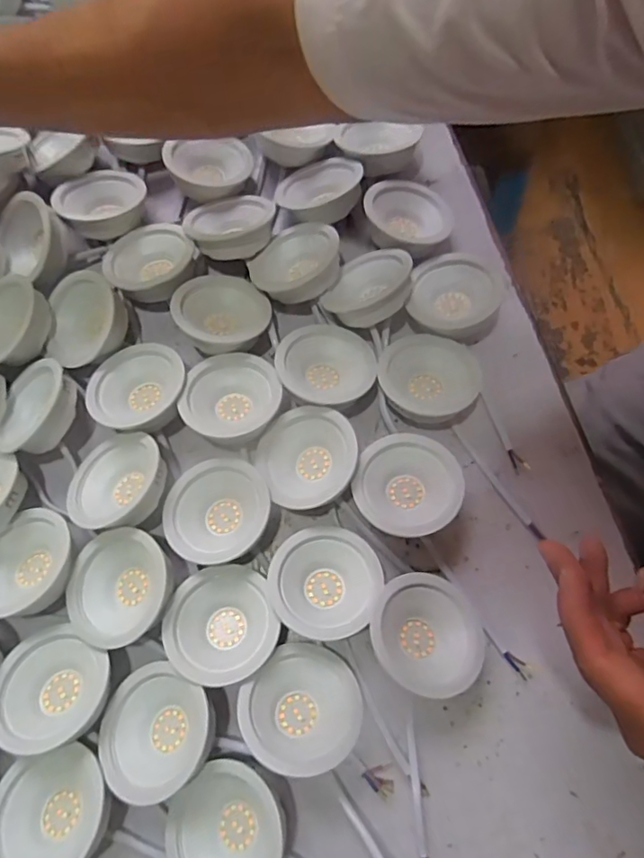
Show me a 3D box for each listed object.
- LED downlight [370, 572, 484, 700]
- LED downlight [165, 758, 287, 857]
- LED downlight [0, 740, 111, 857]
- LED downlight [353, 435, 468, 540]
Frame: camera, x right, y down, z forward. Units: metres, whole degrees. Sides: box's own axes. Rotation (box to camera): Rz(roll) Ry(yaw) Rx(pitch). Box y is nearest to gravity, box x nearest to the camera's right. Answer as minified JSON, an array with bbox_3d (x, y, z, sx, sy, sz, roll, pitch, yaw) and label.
[{"bbox_3d":[0.064,0.127,0.338,0.065,0.042,0.068,0,72,1],"label":"LED downlight"},{"bbox_3d":[-0.055,0.234,0.316,0.067,0.037,0.066,0,72,1],"label":"LED downlight"},{"bbox_3d":[-0.153,0.227,0.316,0.068,0.032,0.068,-4,56,7],"label":"LED downlight"},{"bbox_3d":[0.056,0.039,0.367,0.068,0.035,0.071,0,72,1],"label":"LED downlight"}]

